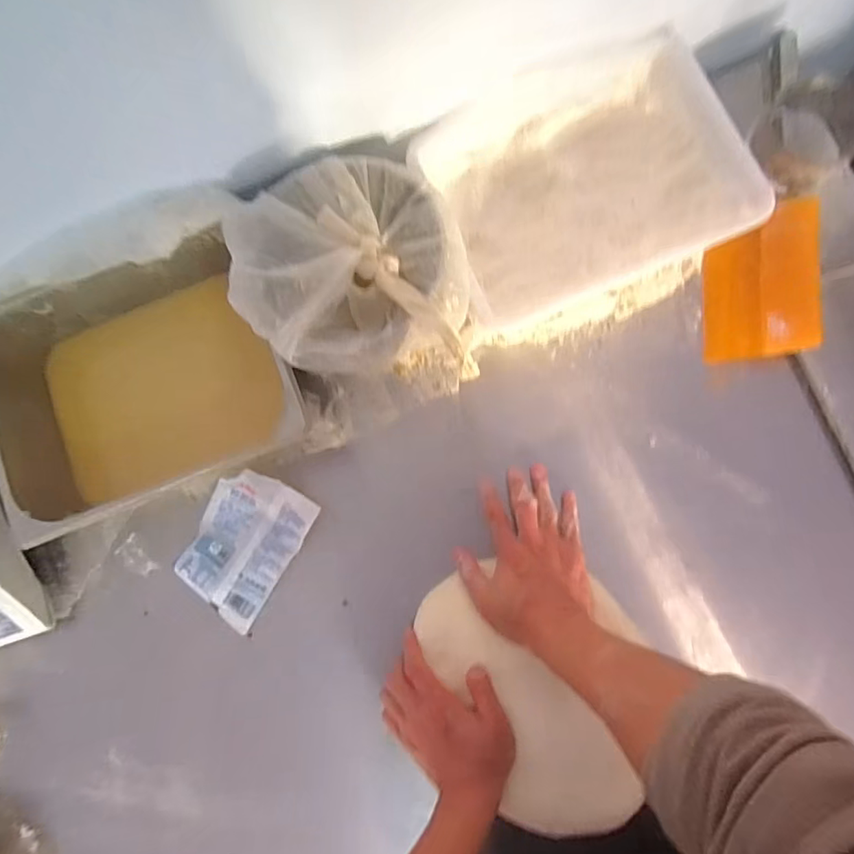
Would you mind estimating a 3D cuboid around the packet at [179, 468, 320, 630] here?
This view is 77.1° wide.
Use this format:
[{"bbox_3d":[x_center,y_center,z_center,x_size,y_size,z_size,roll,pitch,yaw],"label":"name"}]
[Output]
[{"bbox_3d":[-0.207,0.131,0.606,0.115,0.036,0.166,33,87,7],"label":"packet"}]

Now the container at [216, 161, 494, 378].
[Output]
[{"bbox_3d":[-0.067,-0.160,0.565,0.244,0.158,0.203,4,84,5],"label":"container"}]

